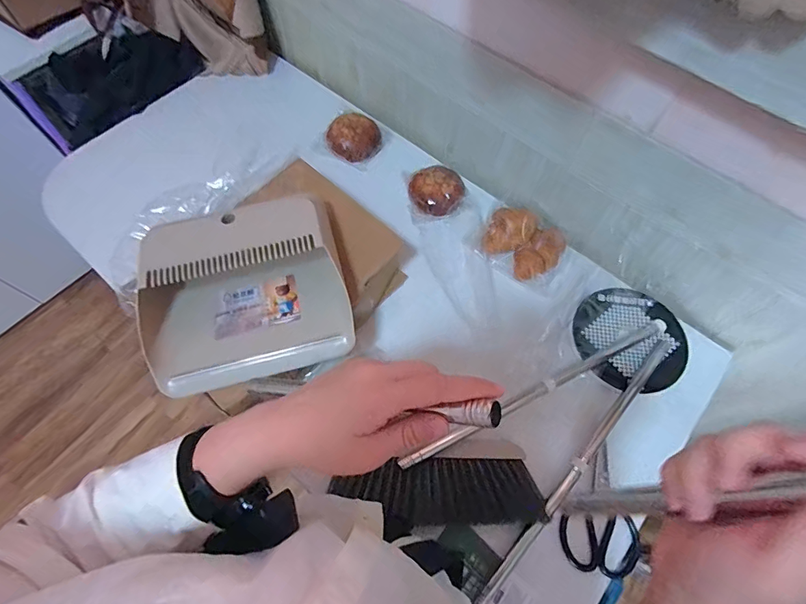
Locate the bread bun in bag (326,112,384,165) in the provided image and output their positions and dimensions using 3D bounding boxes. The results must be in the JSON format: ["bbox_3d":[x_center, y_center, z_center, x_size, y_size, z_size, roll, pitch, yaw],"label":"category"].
[{"bbox_3d":[-0.096,-0.332,0.852,0.104,0.045,0.101,0,64,-1],"label":"bread bun in bag"}]

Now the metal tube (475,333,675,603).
[{"bbox_3d":[0.260,0.221,0.606,0.018,0.023,0.484,40,75,15],"label":"metal tube"}]

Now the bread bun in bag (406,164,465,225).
[{"bbox_3d":[0.065,-0.207,0.792,0.108,0.045,0.098,-7,65,-4],"label":"bread bun in bag"}]

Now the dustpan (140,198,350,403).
[{"bbox_3d":[-0.216,-0.016,0.576,0.270,0.085,0.225,-13,65,-7],"label":"dustpan"}]

